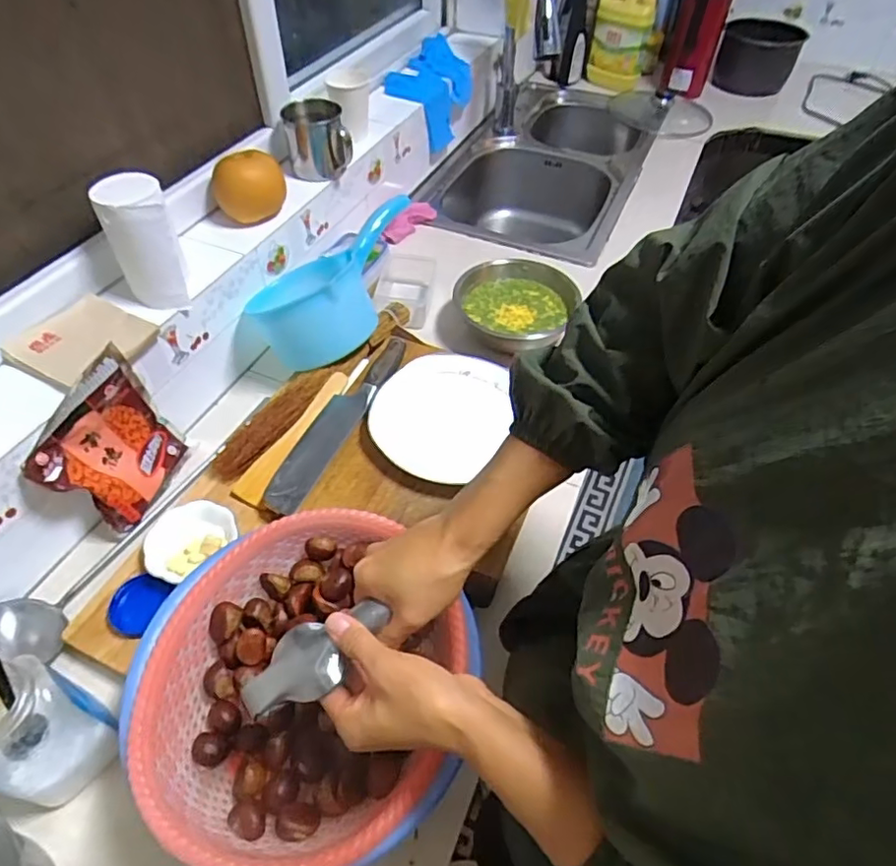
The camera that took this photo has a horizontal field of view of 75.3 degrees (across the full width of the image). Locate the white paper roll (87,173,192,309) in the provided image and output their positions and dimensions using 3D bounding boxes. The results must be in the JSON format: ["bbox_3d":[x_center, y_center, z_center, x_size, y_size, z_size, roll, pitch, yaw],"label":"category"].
[{"bbox_3d":[-0.341,-0.213,0.655,0.069,0.128,0.066,-19,53,-16],"label":"white paper roll"}]

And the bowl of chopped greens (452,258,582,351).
[{"bbox_3d":[0.104,-0.193,0.873,0.155,0.053,0.173,-24,55,-19],"label":"bowl of chopped greens"}]

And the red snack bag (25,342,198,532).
[{"bbox_3d":[-0.365,0.018,0.642,0.048,0.174,0.157,20,53,15],"label":"red snack bag"}]

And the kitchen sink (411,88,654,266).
[{"bbox_3d":[0.198,-0.518,1.294,0.402,0.228,0.648,20,53,15],"label":"kitchen sink"}]

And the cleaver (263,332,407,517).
[{"bbox_3d":[-0.137,-0.029,0.712,0.061,0.030,0.283,21,53,16],"label":"cleaver"}]

